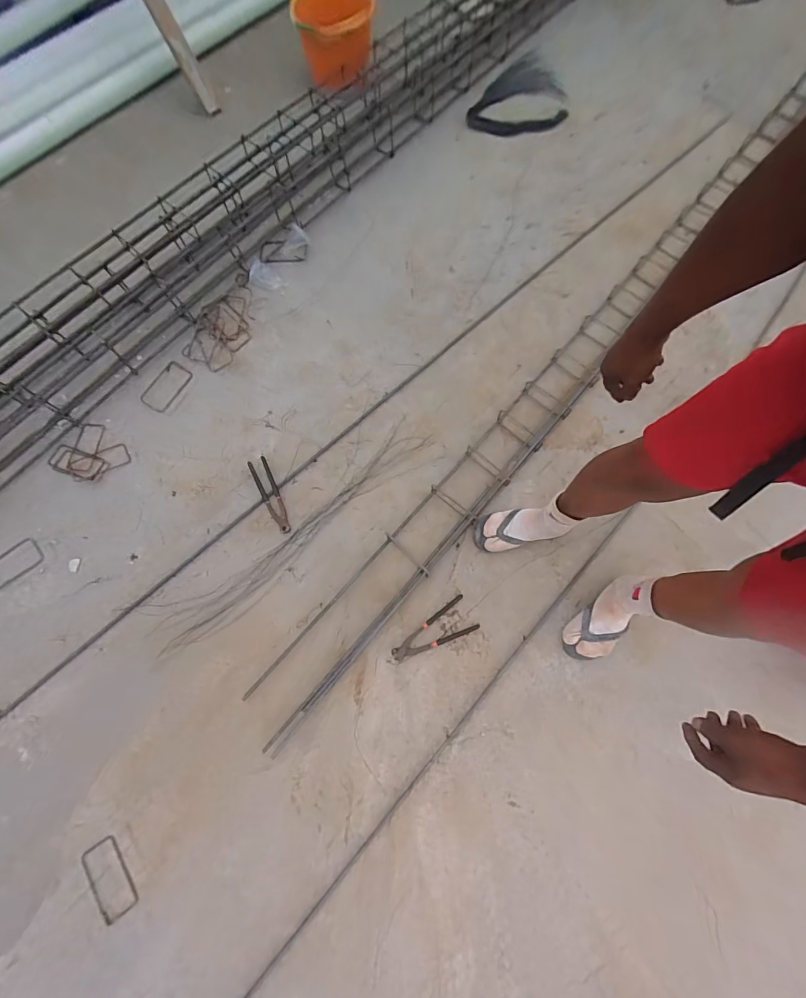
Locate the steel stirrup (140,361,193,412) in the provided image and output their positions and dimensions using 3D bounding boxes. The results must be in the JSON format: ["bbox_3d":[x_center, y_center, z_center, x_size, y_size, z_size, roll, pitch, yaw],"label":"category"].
[{"bbox_3d":[-0.714,-0.339,1.250,0.096,0.012,0.161,31,76,8],"label":"steel stirrup"}]

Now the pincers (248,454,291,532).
[{"bbox_3d":[-0.365,-0.013,1.137,0.051,0.018,0.228,-26,76,-8],"label":"pincers"}]

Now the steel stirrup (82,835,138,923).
[{"bbox_3d":[-0.629,0.812,0.885,0.077,0.012,0.152,-37,77,-10],"label":"steel stirrup"}]

